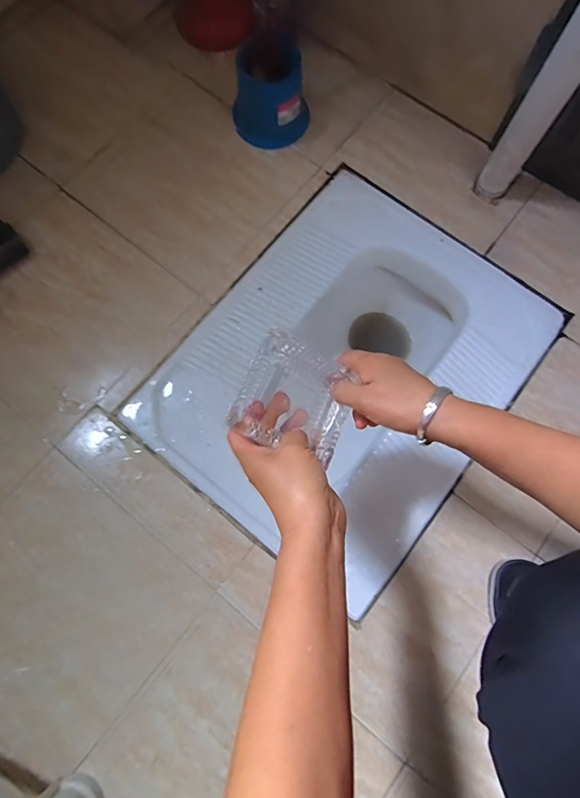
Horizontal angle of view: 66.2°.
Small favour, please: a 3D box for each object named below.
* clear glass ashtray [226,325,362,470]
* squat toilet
[{"bbox_3d":[0.006,-0.003,0.425,0.100,0.033,0.102,22,77,5],"label":"clear glass ashtray"},{"bbox_3d":[0.089,-0.030,0.739,0.438,0.168,0.547,38,79,8],"label":"squat toilet"}]

